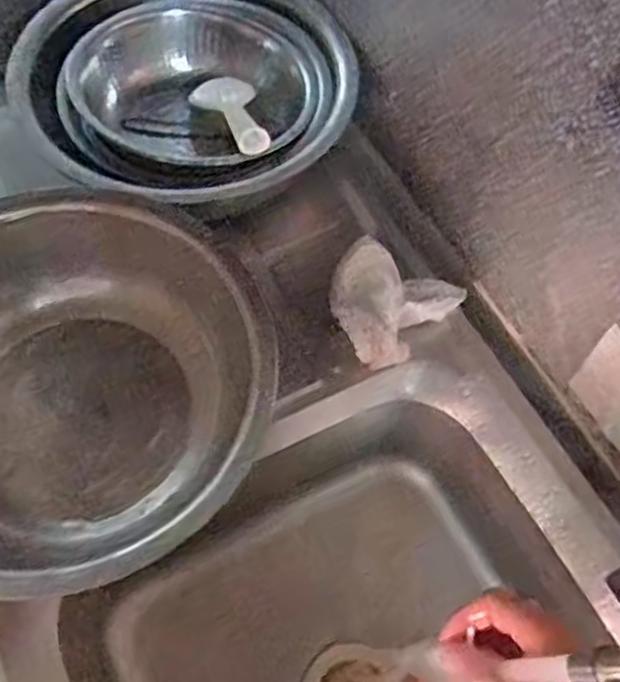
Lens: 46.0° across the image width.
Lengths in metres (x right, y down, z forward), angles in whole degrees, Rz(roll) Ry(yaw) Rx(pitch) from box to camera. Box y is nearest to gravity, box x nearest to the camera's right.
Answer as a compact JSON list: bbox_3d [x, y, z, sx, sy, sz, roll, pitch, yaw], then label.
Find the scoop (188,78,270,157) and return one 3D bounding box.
[{"bbox_3d":[-0.073,-0.227,0.729,0.065,0.019,0.168,-15,41,-11],"label":"scoop"}]

